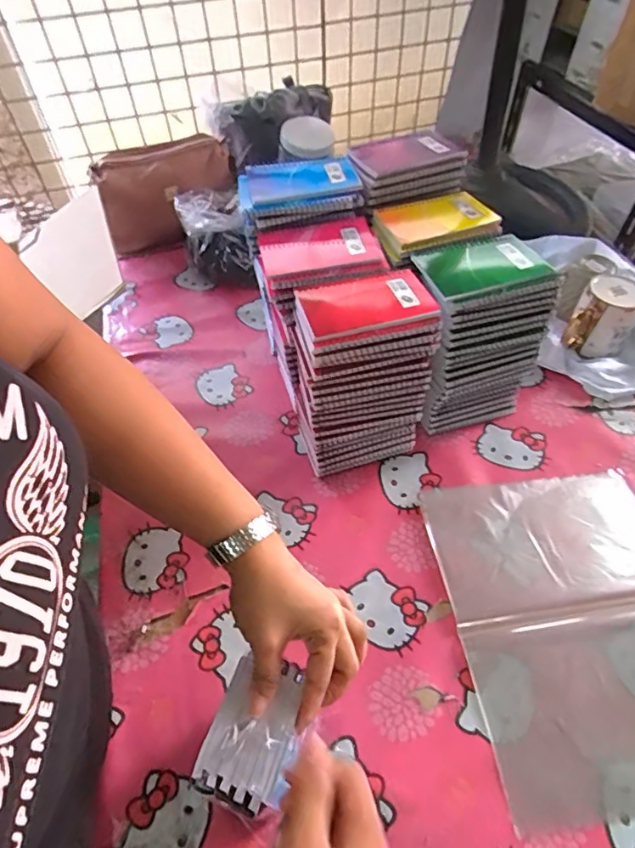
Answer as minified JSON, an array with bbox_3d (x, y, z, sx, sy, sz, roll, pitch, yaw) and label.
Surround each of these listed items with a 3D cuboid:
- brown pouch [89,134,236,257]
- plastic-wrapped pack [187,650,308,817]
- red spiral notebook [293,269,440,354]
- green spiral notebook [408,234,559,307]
[{"bbox_3d":[-0.263,-0.414,0.903,0.247,0.045,0.175,-17,95,-12],"label":"brown pouch"},{"bbox_3d":[-0.043,0.215,0.358,0.064,0.019,0.091,15,53,14],"label":"plastic-wrapped pack"},{"bbox_3d":[0.049,-0.121,0.524,0.131,0.017,0.095,-13,51,-7],"label":"red spiral notebook"},{"bbox_3d":[0.182,-0.175,0.562,0.138,0.017,0.092,-15,52,-9],"label":"green spiral notebook"}]

